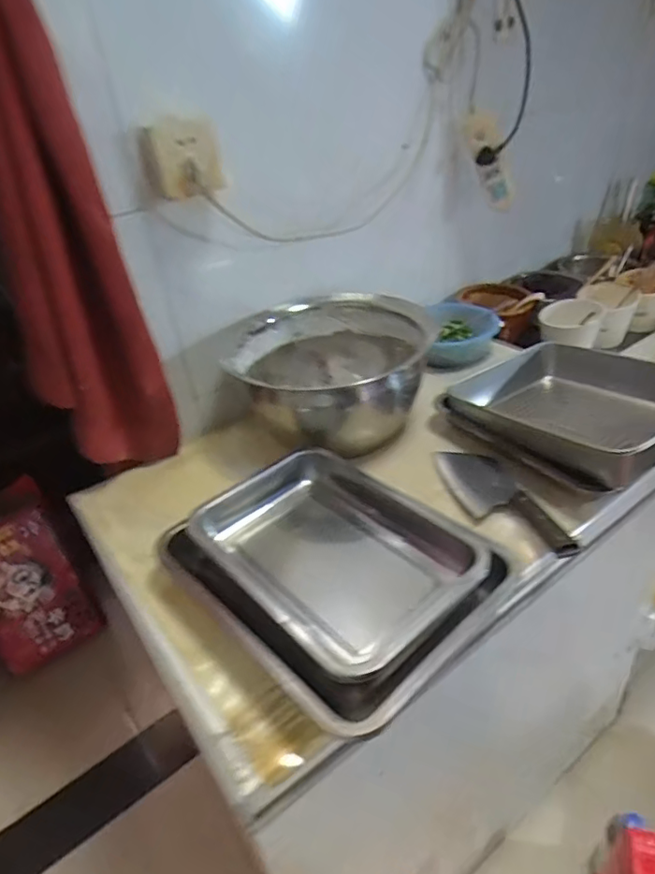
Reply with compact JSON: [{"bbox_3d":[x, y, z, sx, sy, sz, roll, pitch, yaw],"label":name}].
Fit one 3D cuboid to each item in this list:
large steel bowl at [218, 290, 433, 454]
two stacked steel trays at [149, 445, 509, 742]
[{"bbox_3d":[0.001,-0.097,0.883,0.278,0.154,0.282,-5,35,3],"label":"large steel bowl"},{"bbox_3d":[-0.001,0.147,0.633,0.257,0.062,0.335,-32,42,-31],"label":"two stacked steel trays"}]

